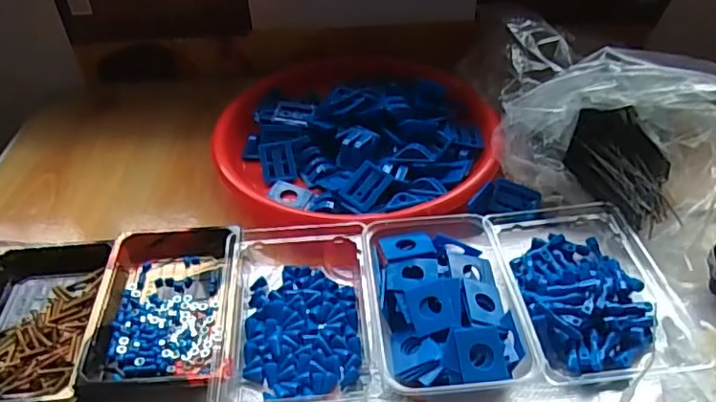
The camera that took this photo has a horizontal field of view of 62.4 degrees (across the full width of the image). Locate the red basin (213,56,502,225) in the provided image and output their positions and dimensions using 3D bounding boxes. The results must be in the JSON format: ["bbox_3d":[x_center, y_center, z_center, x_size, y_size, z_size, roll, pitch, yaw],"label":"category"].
[{"bbox_3d":[-0.004,-0.072,0.636,0.284,0.056,0.284,-1,40,1],"label":"red basin"}]

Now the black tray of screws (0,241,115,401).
[{"bbox_3d":[-0.265,0.098,0.476,0.110,0.023,0.165,-5,41,-3],"label":"black tray of screws"}]

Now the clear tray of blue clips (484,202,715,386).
[{"bbox_3d":[0.183,0.060,0.480,0.135,0.032,0.183,-5,41,-3],"label":"clear tray of blue clips"}]

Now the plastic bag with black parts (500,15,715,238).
[{"bbox_3d":[0.246,-0.070,0.552,0.260,0.096,0.145,27,49,30],"label":"plastic bag with black parts"}]

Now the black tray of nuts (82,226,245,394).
[{"bbox_3d":[-0.154,0.082,0.475,0.106,0.026,0.155,-5,40,-3],"label":"black tray of nuts"}]

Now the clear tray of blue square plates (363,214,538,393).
[{"bbox_3d":[0.064,0.078,0.462,0.104,0.034,0.156,-5,40,-3],"label":"clear tray of blue square plates"}]

